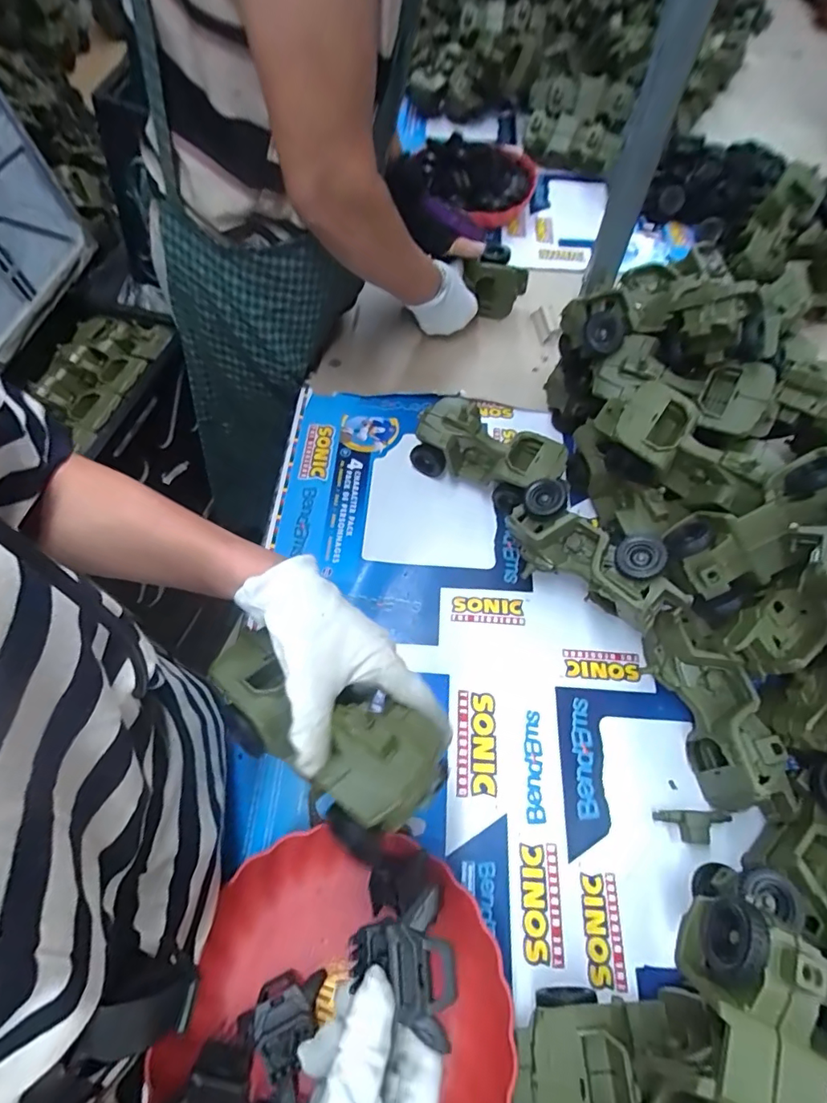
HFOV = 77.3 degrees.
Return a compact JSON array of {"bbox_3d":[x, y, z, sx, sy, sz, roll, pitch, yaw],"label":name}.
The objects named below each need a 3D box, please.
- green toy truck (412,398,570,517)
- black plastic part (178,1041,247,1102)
[{"bbox_3d":[0.087,-0.114,0.612,0.167,0.085,0.081,32,65,16],"label":"green toy truck"},{"bbox_3d":[-0.135,0.367,0.350,0.047,0.053,0.013,16,101,7],"label":"black plastic part"}]

